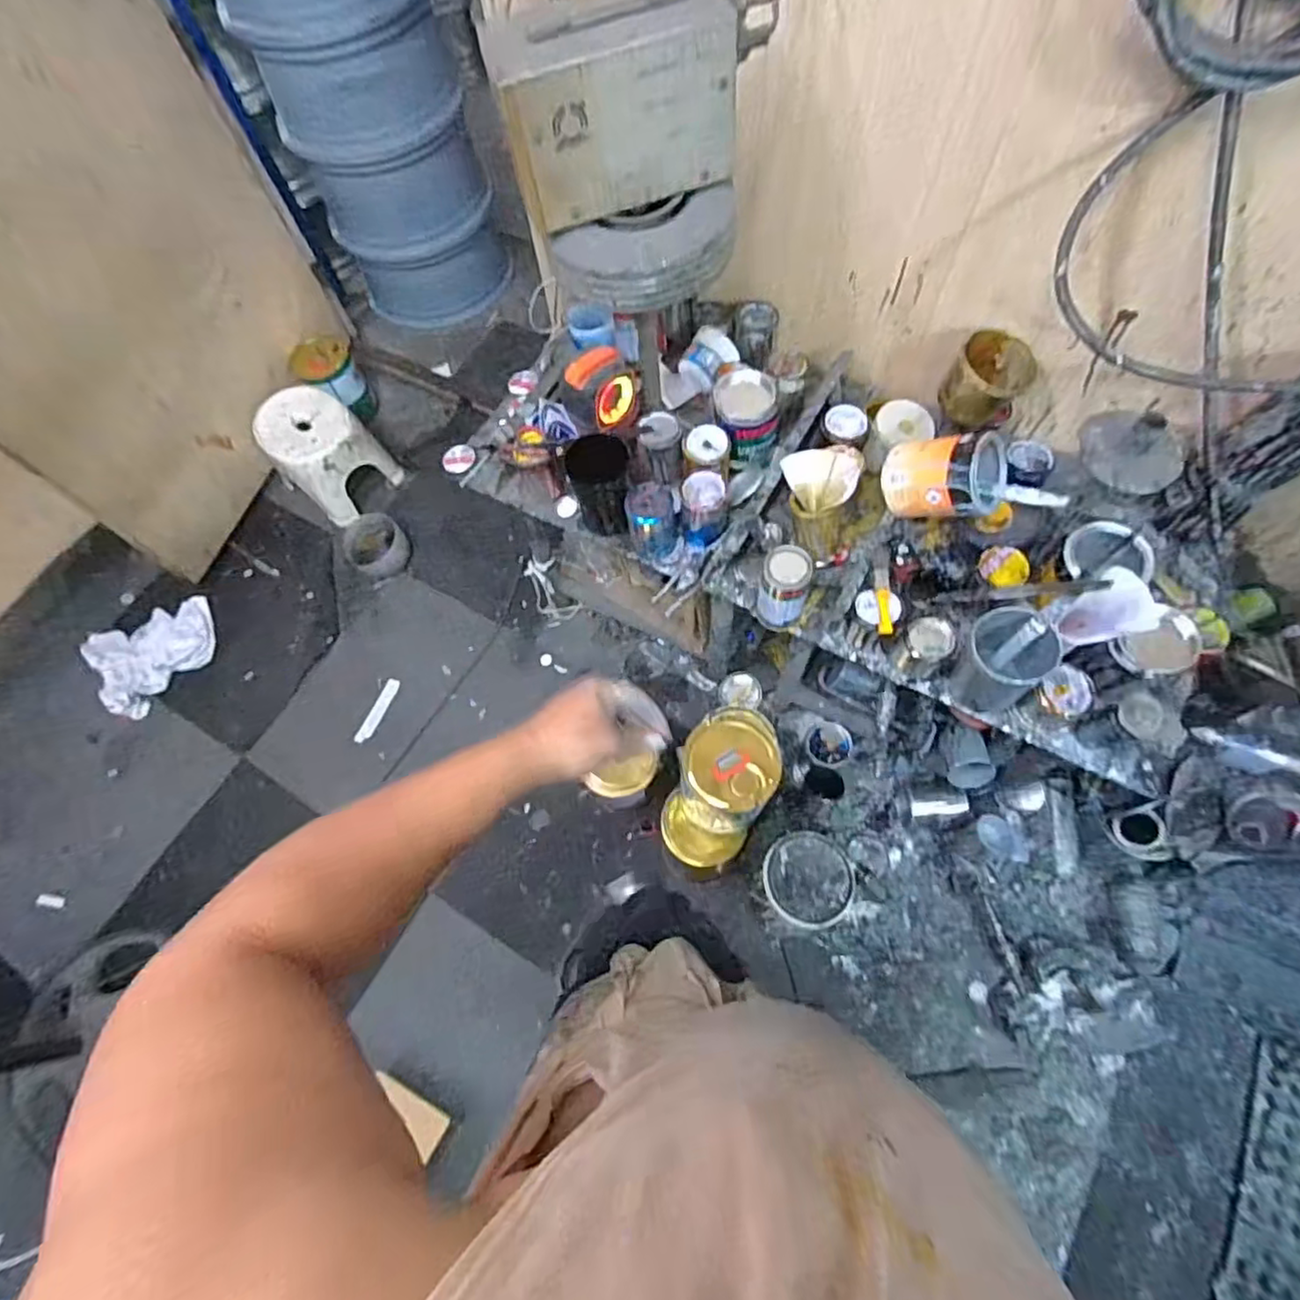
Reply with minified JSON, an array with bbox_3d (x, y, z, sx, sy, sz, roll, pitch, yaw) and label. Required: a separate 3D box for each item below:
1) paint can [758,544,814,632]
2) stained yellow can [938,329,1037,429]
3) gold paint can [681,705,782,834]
[{"bbox_3d":[0.197,-0.089,0.959,0.068,0.144,0.060,13,68,9],"label":"paint can"},{"bbox_3d":[0.525,-0.413,1.012,0.111,0.099,0.118,-1,66,3],"label":"stained yellow can"},{"bbox_3d":[0.142,0.232,1.180,0.157,0.236,0.161,2,66,4],"label":"gold paint can"}]

